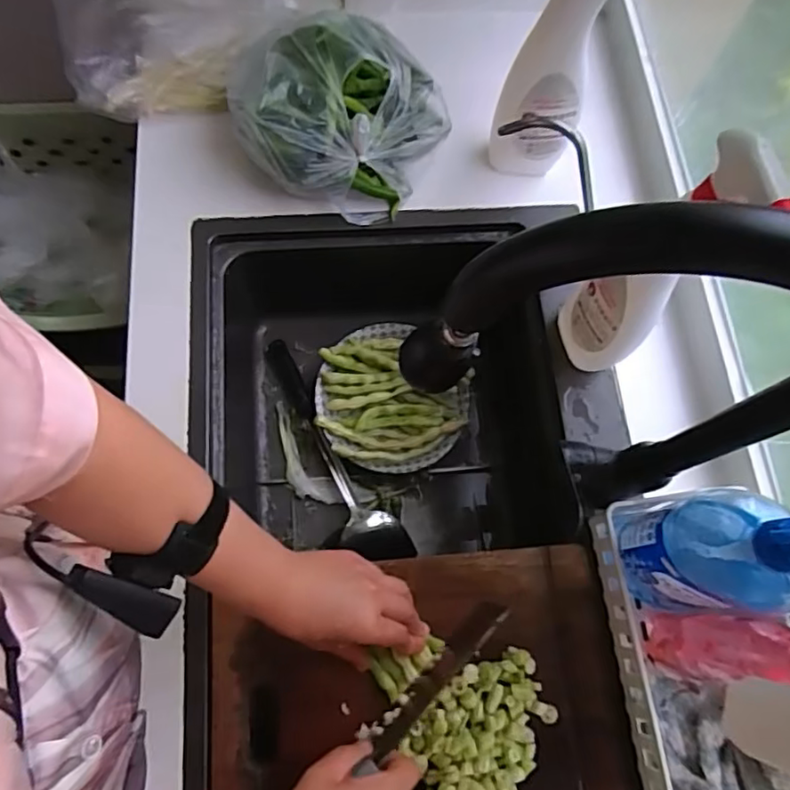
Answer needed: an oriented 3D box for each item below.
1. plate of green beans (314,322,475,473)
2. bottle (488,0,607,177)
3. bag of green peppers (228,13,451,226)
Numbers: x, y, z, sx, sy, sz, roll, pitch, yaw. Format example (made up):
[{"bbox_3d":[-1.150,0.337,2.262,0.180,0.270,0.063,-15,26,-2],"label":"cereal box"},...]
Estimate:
[{"bbox_3d":[-0.008,0.007,0.788,0.195,0.037,0.184,1,72,-2],"label":"plate of green beans"},{"bbox_3d":[0.162,-0.333,0.588,0.089,0.280,0.051,14,72,2],"label":"bottle"},{"bbox_3d":[-0.057,-0.300,0.657,0.228,0.150,0.150,-14,73,-7],"label":"bag of green peppers"}]

